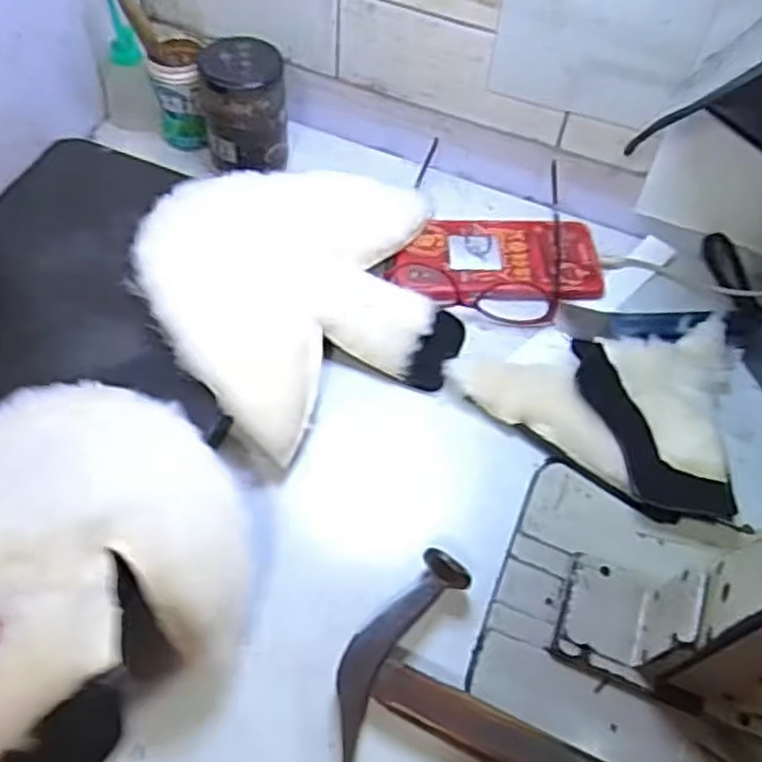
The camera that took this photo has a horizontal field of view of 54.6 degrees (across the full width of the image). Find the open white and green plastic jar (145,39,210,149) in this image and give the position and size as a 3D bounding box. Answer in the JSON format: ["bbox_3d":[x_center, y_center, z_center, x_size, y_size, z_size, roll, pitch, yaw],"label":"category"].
[{"bbox_3d":[-0.165,-0.238,0.610,0.044,0.075,0.052,-1,55,-5],"label":"open white and green plastic jar"}]

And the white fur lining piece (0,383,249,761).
[{"bbox_3d":[-0.168,0.074,0.365,0.196,0.080,0.199,2,55,-3],"label":"white fur lining piece"}]

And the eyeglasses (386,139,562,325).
[{"bbox_3d":[0.082,-0.119,0.569,0.129,0.028,0.151,10,55,3],"label":"eyeglasses"}]

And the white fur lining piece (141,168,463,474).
[{"bbox_3d":[-0.047,-0.076,0.532,0.223,0.042,0.216,2,55,-3],"label":"white fur lining piece"}]

